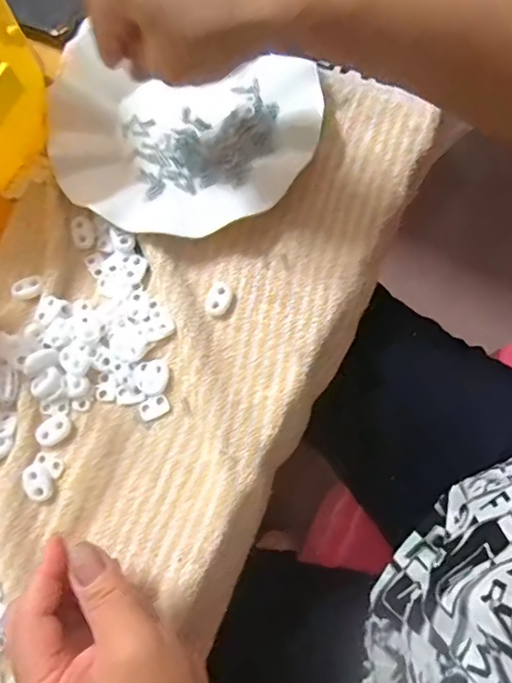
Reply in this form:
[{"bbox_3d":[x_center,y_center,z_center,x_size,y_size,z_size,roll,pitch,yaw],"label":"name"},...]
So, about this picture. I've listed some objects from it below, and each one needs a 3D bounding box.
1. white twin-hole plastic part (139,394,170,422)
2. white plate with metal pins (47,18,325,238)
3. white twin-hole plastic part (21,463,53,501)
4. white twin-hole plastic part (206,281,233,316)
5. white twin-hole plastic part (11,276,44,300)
[{"bbox_3d":[-0.064,0.042,0.323,0.019,0.004,0.012,-25,75,-6],"label":"white twin-hole plastic part"},{"bbox_3d":[-0.052,-0.141,0.356,0.183,0.030,0.158,3,74,2],"label":"white plate with metal pins"},{"bbox_3d":[-0.134,0.086,0.314,0.015,0.008,0.023,-22,75,-5],"label":"white twin-hole plastic part"},{"bbox_3d":[-0.024,-0.028,0.337,0.015,0.004,0.024,15,75,5],"label":"white twin-hole plastic part"},{"bbox_3d":[-0.153,-0.035,0.343,0.021,0.004,0.014,-18,75,-4],"label":"white twin-hole plastic part"}]

